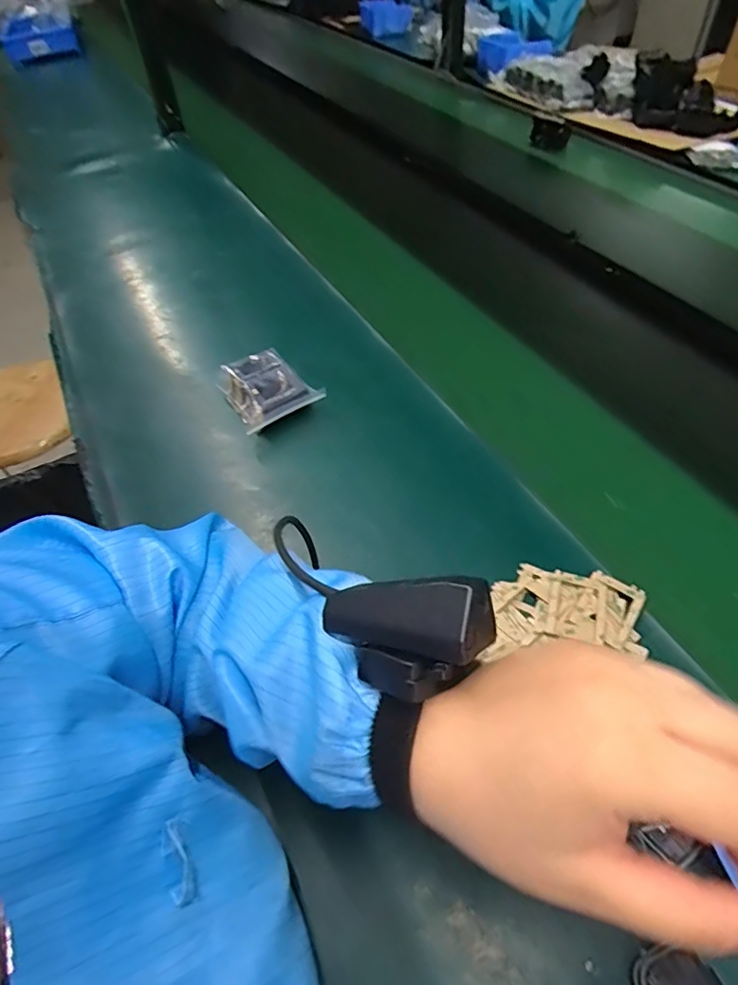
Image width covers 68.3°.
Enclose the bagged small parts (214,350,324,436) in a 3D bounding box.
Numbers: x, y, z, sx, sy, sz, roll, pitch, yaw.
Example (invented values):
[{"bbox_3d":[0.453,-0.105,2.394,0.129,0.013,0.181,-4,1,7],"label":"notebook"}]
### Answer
[{"bbox_3d":[-0.108,-0.112,0.590,0.085,0.040,0.104,-26,55,-16],"label":"bagged small parts"}]

